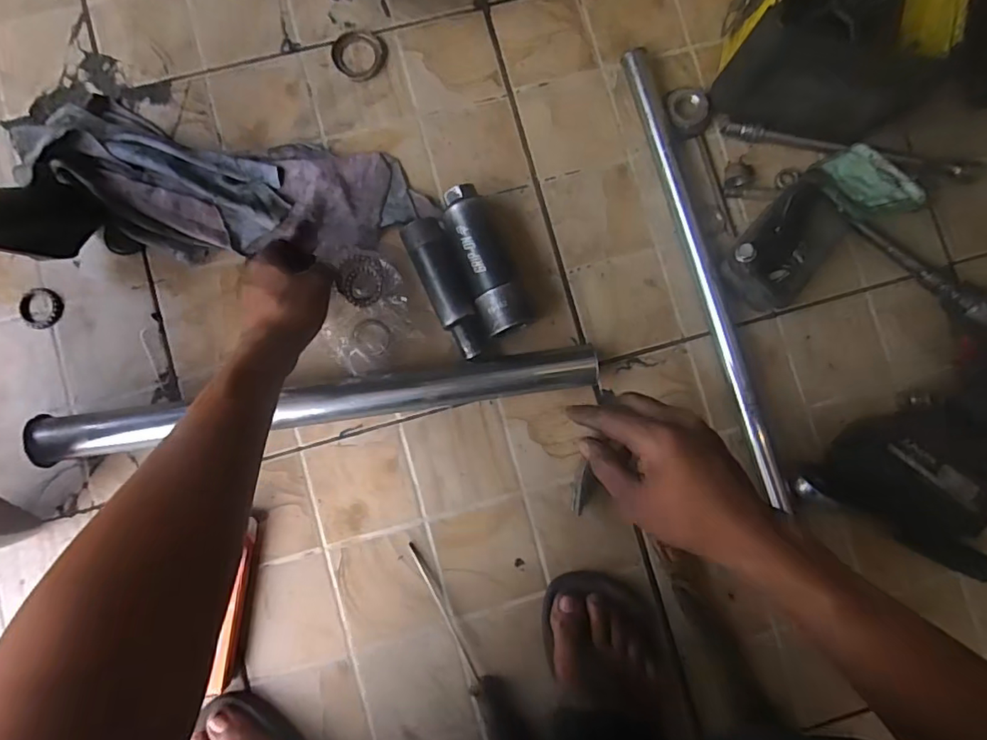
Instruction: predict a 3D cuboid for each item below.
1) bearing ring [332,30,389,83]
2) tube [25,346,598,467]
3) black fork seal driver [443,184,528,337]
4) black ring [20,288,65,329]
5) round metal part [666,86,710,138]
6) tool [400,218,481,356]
[{"bbox_3d":[-0.140,-0.330,0.559,0.056,0.004,0.054,0,86,-2],"label":"bearing ring"},{"bbox_3d":[-0.160,0.031,0.511,0.514,0.043,0.041,-8,86,-2],"label":"tube"},{"bbox_3d":[-0.009,-0.106,0.525,0.044,0.045,0.146,-20,87,-3],"label":"black fork seal driver"},{"bbox_3d":[-0.444,-0.061,0.525,0.042,0.005,0.039,0,86,-2],"label":"black ring"},{"bbox_3d":[0.202,-0.268,0.557,0.046,0.020,0.049,0,86,-2],"label":"round metal part"},{"bbox_3d":[-0.045,-0.079,0.525,0.037,0.031,0.139,-23,87,-3],"label":"tool"}]

